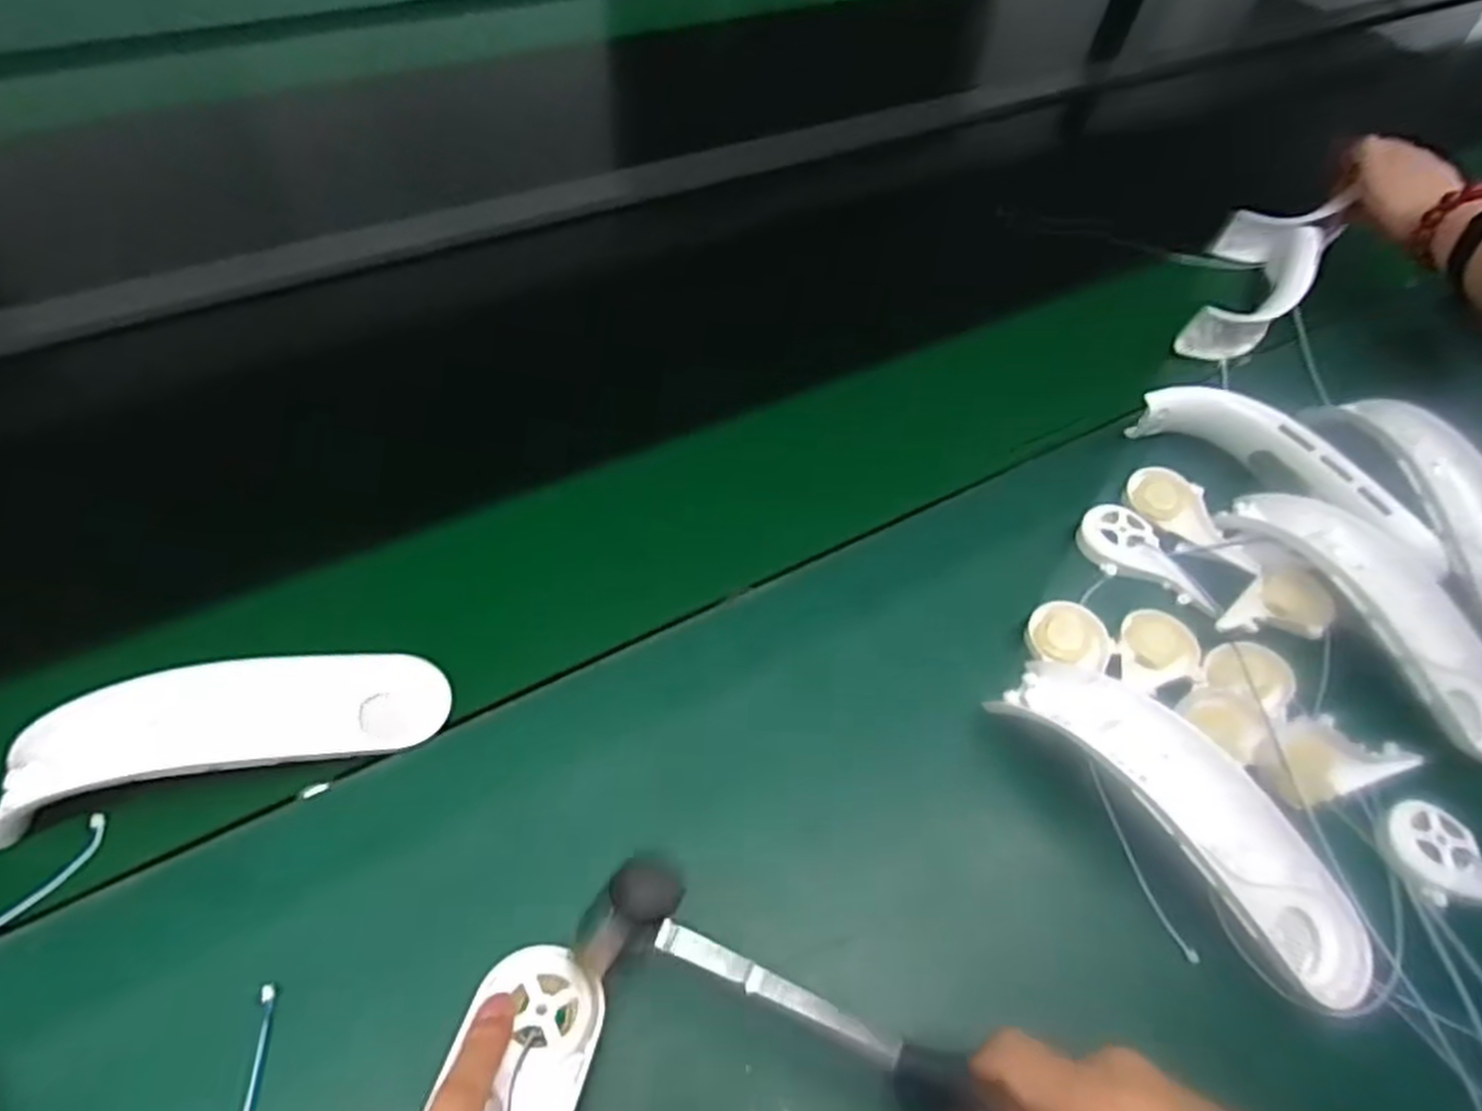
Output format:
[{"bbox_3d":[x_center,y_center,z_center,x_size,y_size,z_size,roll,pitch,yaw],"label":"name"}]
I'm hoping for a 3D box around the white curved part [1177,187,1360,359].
[{"bbox_3d":[0.433,-0.233,0.663,0.070,0.058,0.202,29,58,14],"label":"white curved part"}]

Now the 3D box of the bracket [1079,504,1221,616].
[{"bbox_3d":[0.247,0.006,0.483,0.043,0.018,0.087,-22,60,-19],"label":"bracket"}]

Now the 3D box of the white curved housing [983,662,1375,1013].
[{"bbox_3d":[0.220,0.123,0.380,0.054,0.035,0.195,-34,65,-25],"label":"white curved housing"}]

